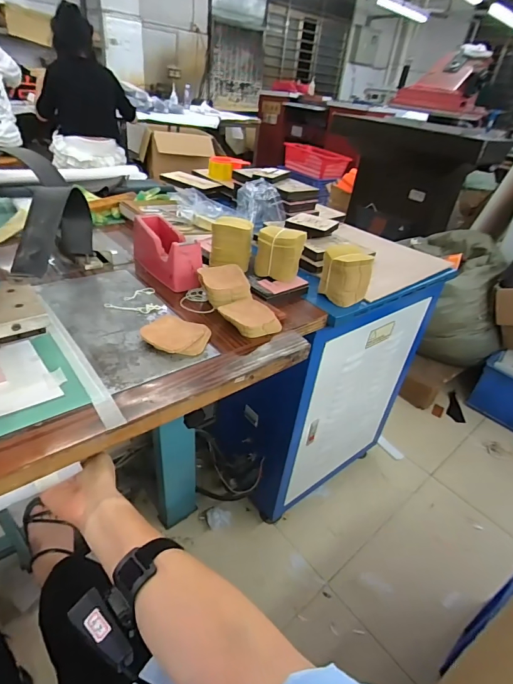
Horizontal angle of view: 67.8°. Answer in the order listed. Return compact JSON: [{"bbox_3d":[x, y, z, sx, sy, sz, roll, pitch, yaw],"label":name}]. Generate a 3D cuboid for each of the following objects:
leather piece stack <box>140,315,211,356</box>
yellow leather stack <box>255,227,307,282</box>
[{"bbox_3d":[-0.129,-0.008,0.612,0.098,0.018,0.084,16,35,12],"label":"leather piece stack"},{"bbox_3d":[0.045,-0.180,0.782,0.093,0.093,0.055,15,35,10],"label":"yellow leather stack"}]

